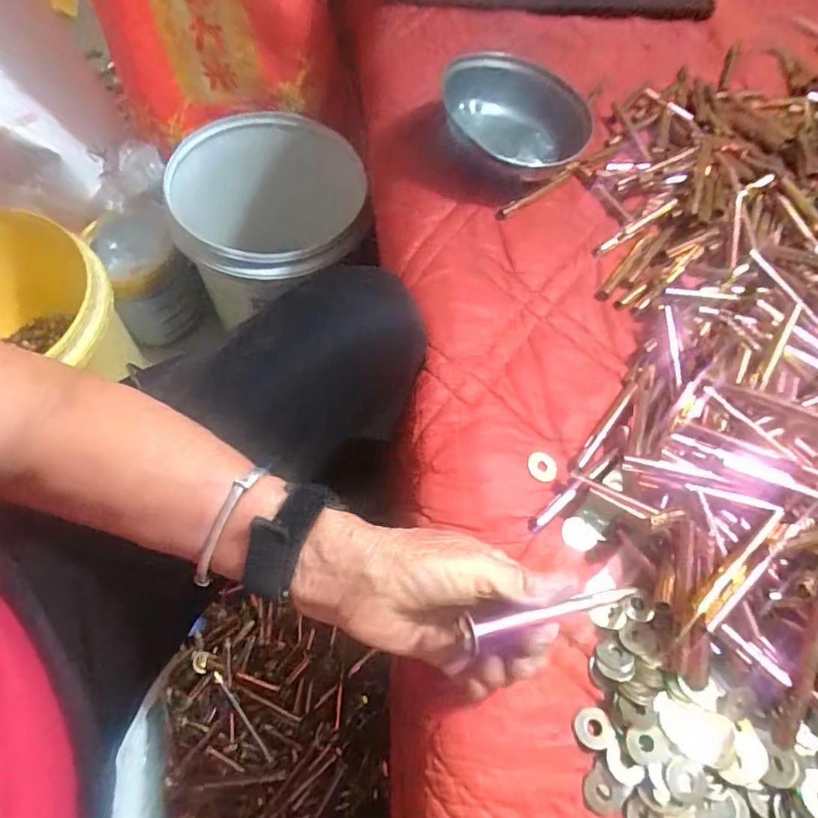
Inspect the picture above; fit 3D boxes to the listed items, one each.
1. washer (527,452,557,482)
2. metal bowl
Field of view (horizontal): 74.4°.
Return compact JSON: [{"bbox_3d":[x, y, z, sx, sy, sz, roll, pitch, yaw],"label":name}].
[{"bbox_3d":[0.095,0.041,0.383,0.022,0.004,0.022,7,66,-15],"label":"washer"},{"bbox_3d":[0.112,-0.279,0.505,0.140,0.054,0.140,3,64,-6],"label":"metal bowl"}]

